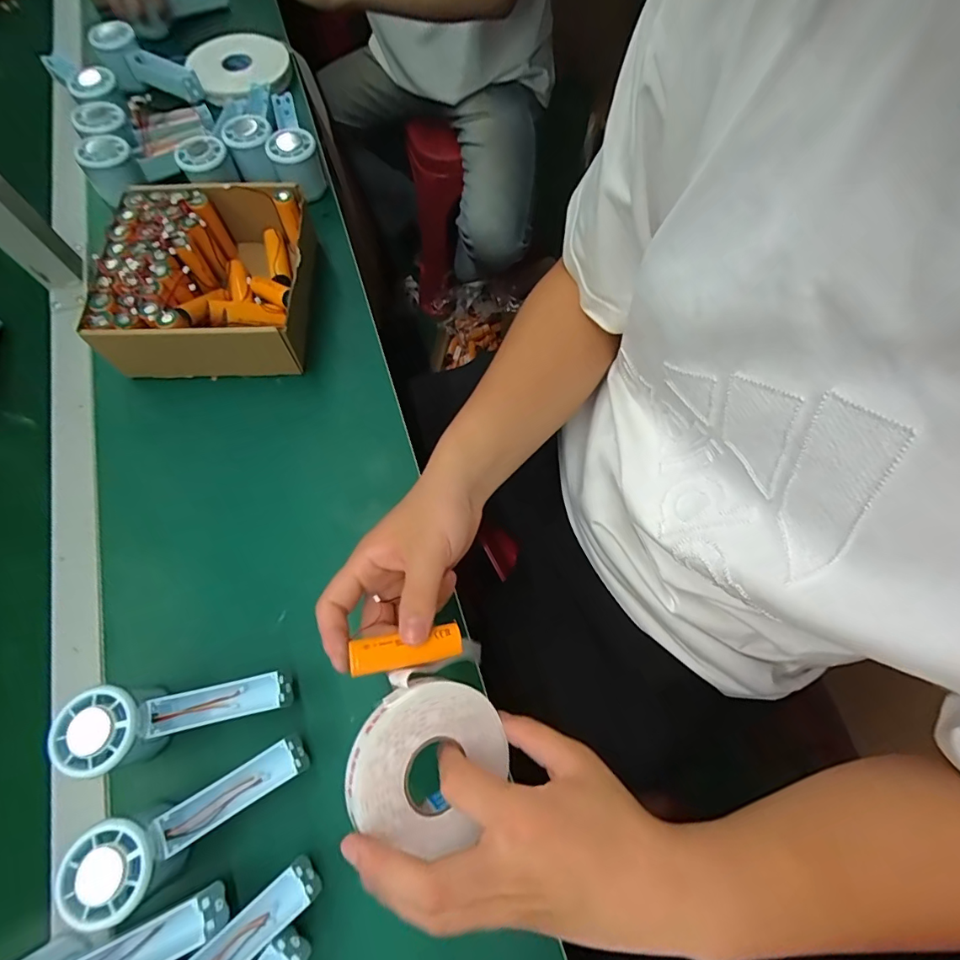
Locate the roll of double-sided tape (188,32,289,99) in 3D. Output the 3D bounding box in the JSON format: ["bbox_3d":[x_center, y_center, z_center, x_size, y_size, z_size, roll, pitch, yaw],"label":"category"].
[{"bbox_3d":[-0.340,-0.594,0.690,0.130,0.029,0.156,-18,69,-8],"label":"roll of double-sided tape"}]

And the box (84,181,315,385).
[{"bbox_3d":[-0.276,-0.202,0.510,0.188,0.091,0.209,-5,68,-3],"label":"box"}]

